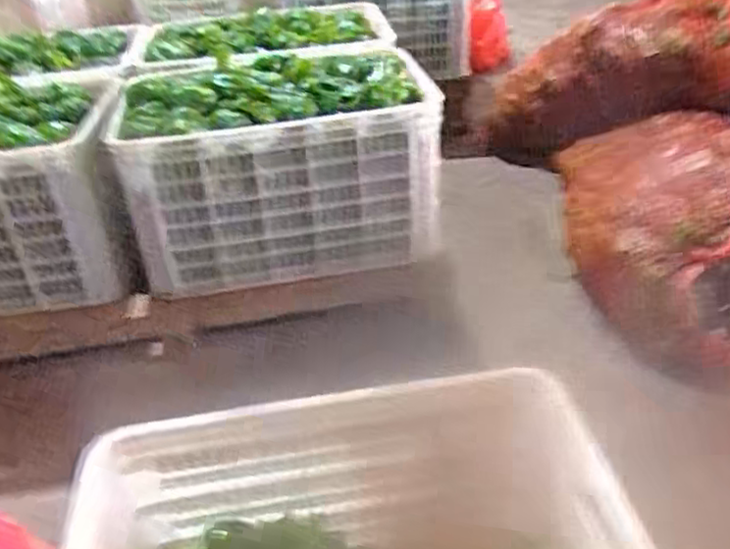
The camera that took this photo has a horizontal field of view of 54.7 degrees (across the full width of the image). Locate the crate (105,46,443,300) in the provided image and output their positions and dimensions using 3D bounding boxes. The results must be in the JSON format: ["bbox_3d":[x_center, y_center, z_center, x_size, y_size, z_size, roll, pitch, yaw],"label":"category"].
[{"bbox_3d":[-0.144,-0.199,1.239,0.495,0.299,0.319,-7,34,-4],"label":"crate"}]

